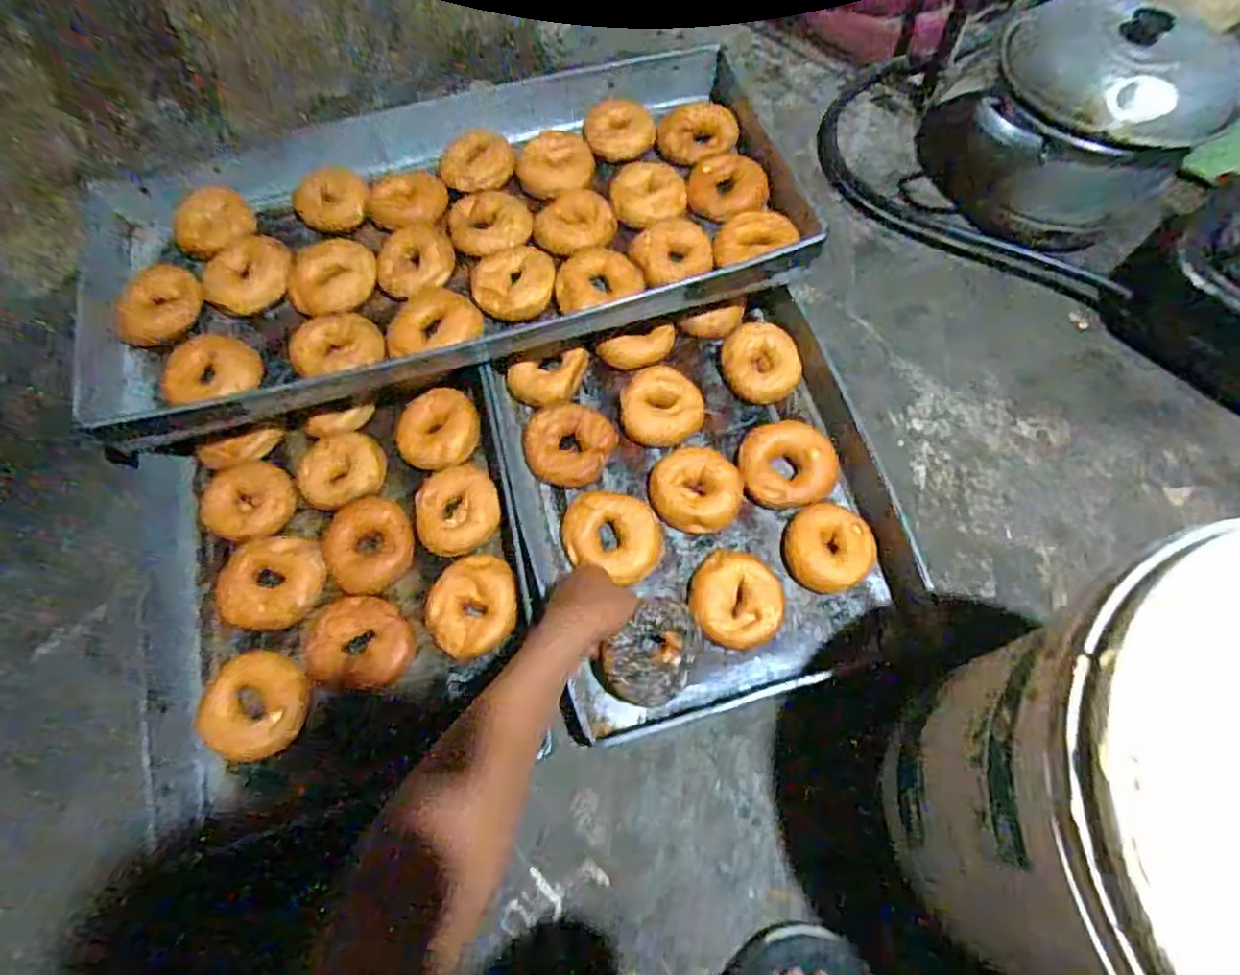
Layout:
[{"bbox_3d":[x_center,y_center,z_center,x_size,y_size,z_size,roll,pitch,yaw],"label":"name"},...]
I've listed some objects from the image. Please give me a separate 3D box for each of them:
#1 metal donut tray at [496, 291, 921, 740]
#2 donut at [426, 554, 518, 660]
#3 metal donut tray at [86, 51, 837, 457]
[{"bbox_3d":[0.084,-0.005,0.705,0.379,0.060,0.441,-17,72,-5],"label":"metal donut tray"},{"bbox_3d":[-0.152,0.122,0.686,0.090,0.033,0.105,-15,71,-5],"label":"donut"},{"bbox_3d":[-0.220,-0.321,0.806,0.835,0.084,0.404,-15,72,-5],"label":"metal donut tray"}]

